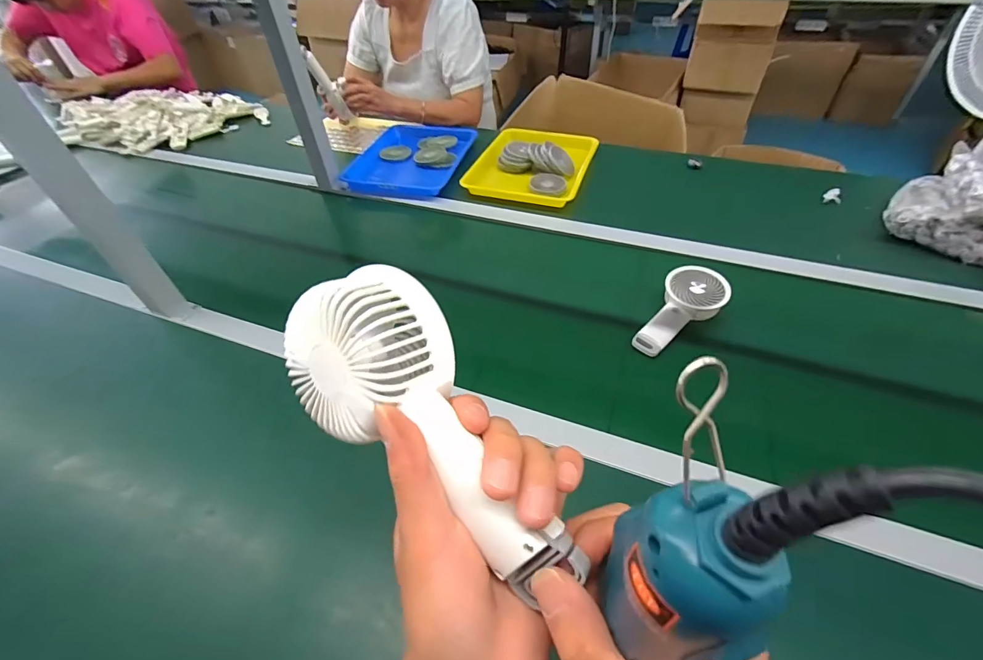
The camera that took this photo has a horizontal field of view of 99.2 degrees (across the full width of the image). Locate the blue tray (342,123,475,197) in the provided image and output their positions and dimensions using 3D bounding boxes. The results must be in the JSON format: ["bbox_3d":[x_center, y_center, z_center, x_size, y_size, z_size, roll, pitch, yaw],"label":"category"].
[{"bbox_3d":[-0.194,-0.448,1.077,0.264,0.032,0.357,8,48,9],"label":"blue tray"}]

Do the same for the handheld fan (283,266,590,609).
[{"bbox_3d":[-0.030,0.043,0.195,0.067,0.039,0.164,-35,75,-27],"label":"handheld fan"}]

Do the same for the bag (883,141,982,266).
[{"bbox_3d":[0.823,-0.211,0.716,0.151,0.117,0.199,-33,54,-26],"label":"bag"}]

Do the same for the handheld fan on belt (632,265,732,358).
[{"bbox_3d":[0.276,-0.036,0.637,0.180,0.052,0.086,-28,52,-22],"label":"handheld fan on belt"}]

